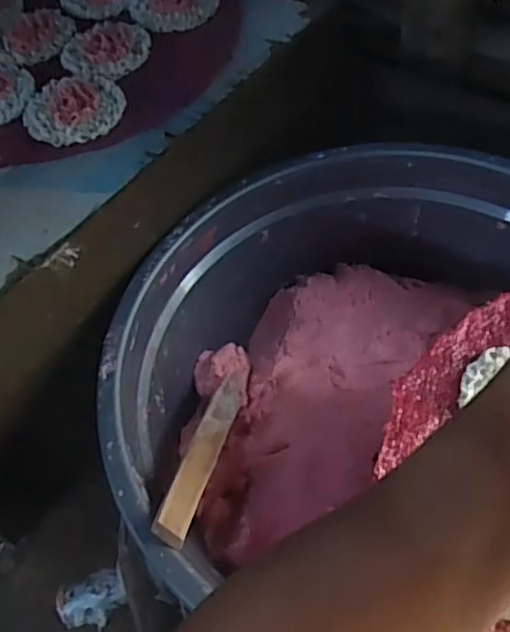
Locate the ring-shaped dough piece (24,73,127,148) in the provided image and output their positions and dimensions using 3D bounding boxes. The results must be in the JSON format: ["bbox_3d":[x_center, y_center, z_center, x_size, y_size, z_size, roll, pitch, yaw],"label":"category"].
[{"bbox_3d":[-0.147,-0.167,0.524,0.076,0.009,0.078,-4,55,5],"label":"ring-shaped dough piece"}]

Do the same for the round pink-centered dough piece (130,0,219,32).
[{"bbox_3d":[-0.075,-0.289,0.598,0.077,0.011,0.077,-4,55,5],"label":"round pink-centered dough piece"}]

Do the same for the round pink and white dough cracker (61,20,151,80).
[{"bbox_3d":[-0.132,-0.233,0.565,0.074,0.009,0.073,-4,55,5],"label":"round pink and white dough cracker"}]

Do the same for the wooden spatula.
[{"bbox_3d":[-0.033,0.092,0.478,0.021,0.015,0.215,8,22,7],"label":"wooden spatula"}]

